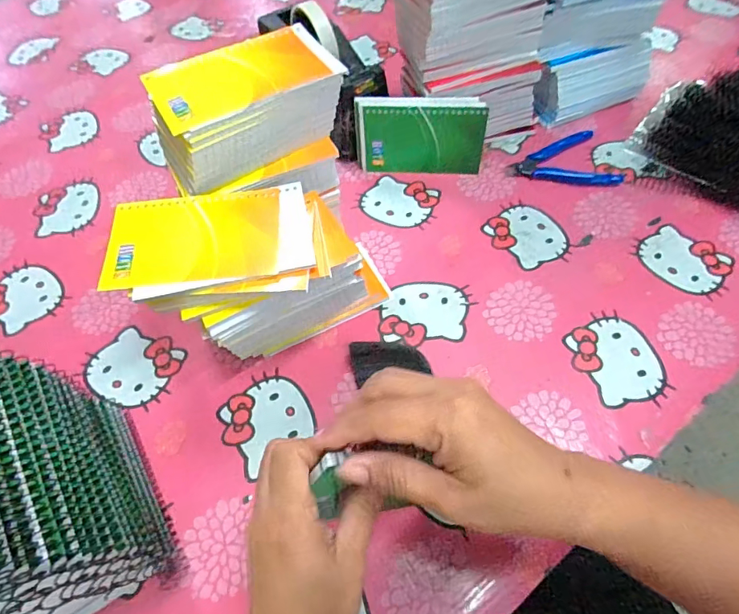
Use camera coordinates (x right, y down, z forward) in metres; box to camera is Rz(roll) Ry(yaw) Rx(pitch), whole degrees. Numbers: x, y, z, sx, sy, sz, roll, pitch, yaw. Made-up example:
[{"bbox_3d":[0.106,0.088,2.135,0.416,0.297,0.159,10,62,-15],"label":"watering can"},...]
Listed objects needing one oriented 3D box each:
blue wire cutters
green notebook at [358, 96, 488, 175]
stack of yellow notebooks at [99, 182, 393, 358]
[{"bbox_3d":[0.220,-0.163,0.531,0.116,0.010,0.082,-12,58,-5],"label":"blue wire cutters"},{"bbox_3d":[0.057,-0.188,0.513,0.136,0.083,0.022,4,58,5],"label":"green notebook"},{"bbox_3d":[-0.091,-0.030,0.399,0.204,0.120,0.113,-18,59,-9],"label":"stack of yellow notebooks"}]

